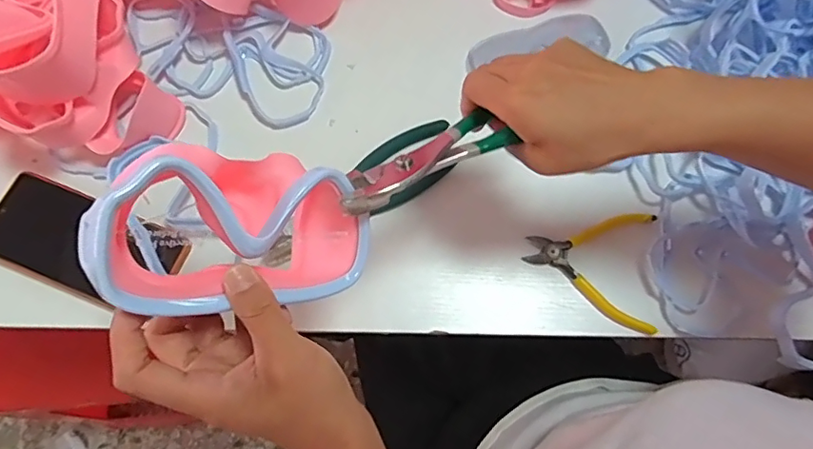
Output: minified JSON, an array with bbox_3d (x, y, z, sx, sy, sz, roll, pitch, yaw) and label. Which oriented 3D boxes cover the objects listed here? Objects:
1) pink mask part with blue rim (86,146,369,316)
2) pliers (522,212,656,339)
[{"bbox_3d":[-0.092,0.006,0.293,0.150,0.046,0.092,-4,97,-38],"label":"pink mask part with blue rim"},{"bbox_3d":[0.162,0.039,0.471,0.113,0.010,0.104,4,73,-1],"label":"pliers"}]

